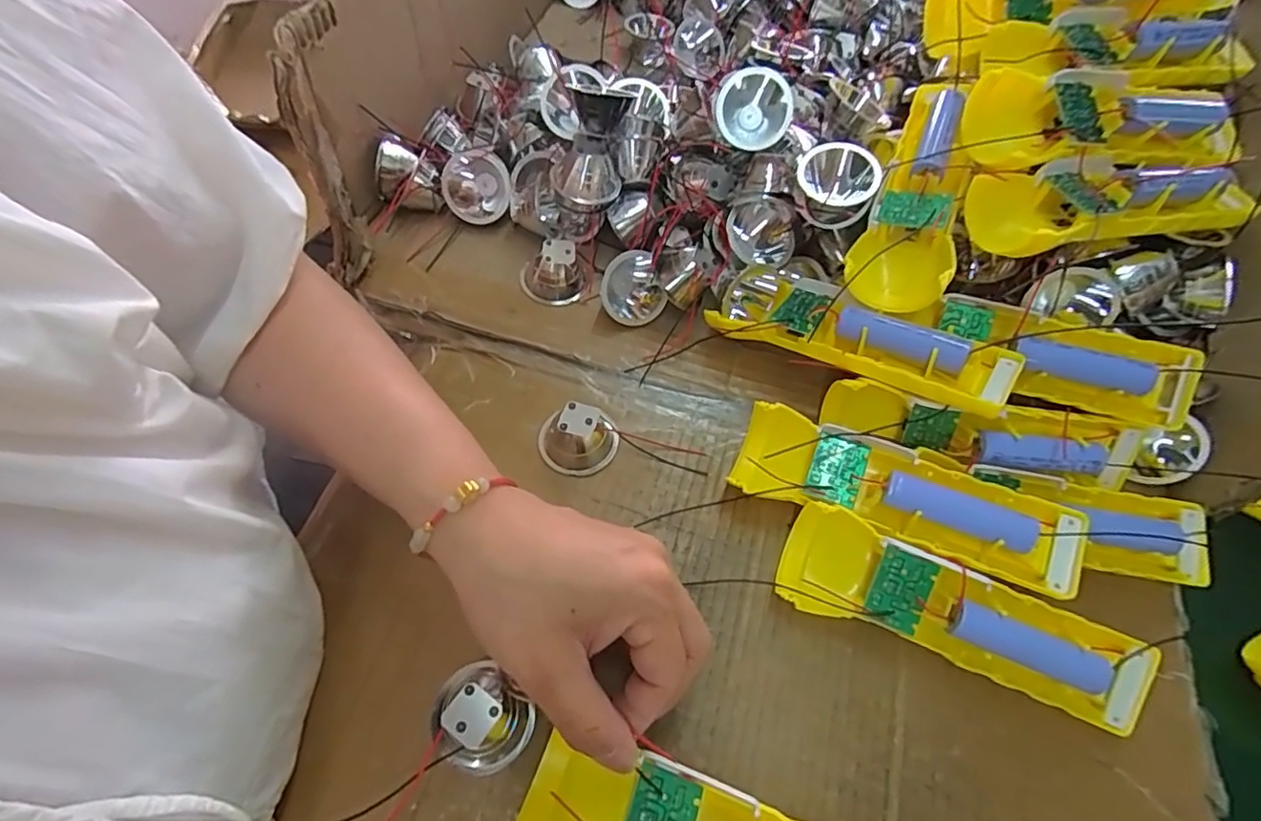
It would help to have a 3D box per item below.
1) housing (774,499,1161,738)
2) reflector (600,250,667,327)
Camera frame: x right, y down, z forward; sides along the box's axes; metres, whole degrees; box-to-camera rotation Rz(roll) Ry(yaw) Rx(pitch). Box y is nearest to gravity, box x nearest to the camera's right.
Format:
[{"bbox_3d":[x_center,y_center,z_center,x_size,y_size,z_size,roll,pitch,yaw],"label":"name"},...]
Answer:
[{"bbox_3d":[0.148,0.092,0.274,0.155,0.026,0.046,21,89,15],"label":"housing"},{"bbox_3d":[0.002,-0.073,0.361,0.039,0.025,0.043,-21,83,30],"label":"reflector"}]

